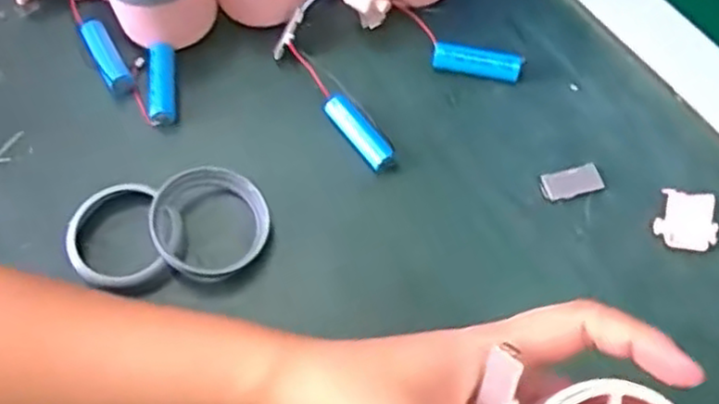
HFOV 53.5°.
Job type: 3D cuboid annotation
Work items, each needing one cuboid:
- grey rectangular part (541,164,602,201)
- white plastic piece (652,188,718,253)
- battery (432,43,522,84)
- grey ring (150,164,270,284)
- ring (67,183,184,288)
[{"bbox_3d":[0.113,-0.011,0.381,0.032,0.004,0.015,-14,65,-5],"label":"grey rectangular part"},{"bbox_3d":[0.167,0.009,0.365,0.030,0.010,0.031,12,66,8],"label":"white plastic piece"},{"bbox_3d":[0.067,-0.079,0.408,0.050,0.014,0.012,15,66,9],"label":"battery"},{"bbox_3d":[-0.076,0.010,0.365,0.056,0.018,0.060,-1,65,2],"label":"grey ring"},{"bbox_3d":[-0.121,0.018,0.366,0.055,0.016,0.058,-1,65,2],"label":"ring"}]

